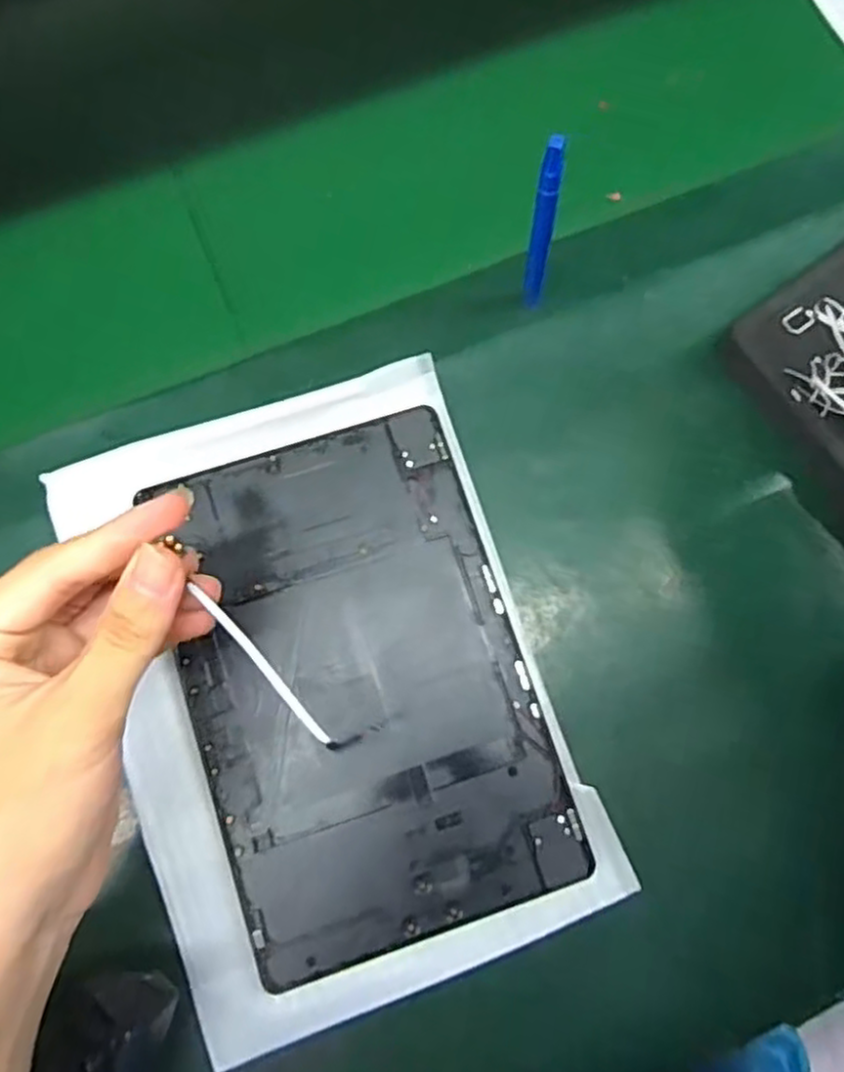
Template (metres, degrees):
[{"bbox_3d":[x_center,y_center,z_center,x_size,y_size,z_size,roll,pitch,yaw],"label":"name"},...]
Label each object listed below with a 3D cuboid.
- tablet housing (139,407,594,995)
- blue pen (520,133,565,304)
[{"bbox_3d":[-0.030,0.067,0.346,0.153,0.007,0.235,-17,79,-7],"label":"tablet housing"},{"bbox_3d":[0.056,-0.138,0.339,0.014,0.122,0.011,19,78,4],"label":"blue pen"}]

